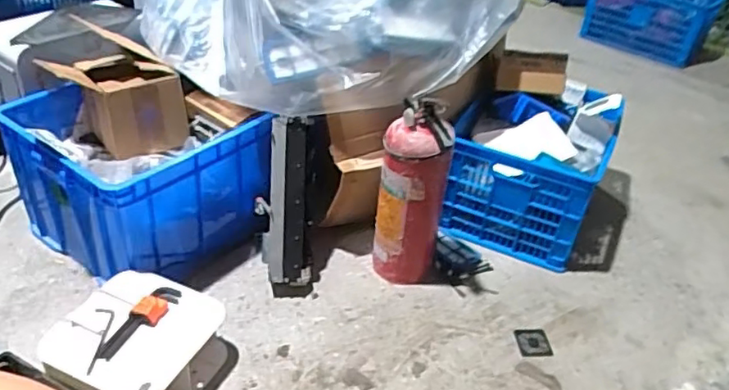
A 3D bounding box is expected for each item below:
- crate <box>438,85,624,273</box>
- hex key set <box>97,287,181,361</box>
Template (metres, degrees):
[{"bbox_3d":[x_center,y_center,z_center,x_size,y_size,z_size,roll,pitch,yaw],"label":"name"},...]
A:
[{"bbox_3d":[0.408,-0.081,1.512,0.347,0.289,0.415,17,37,14],"label":"crate"},{"bbox_3d":[-0.389,0.218,1.047,0.050,0.037,0.183,18,38,15],"label":"hex key set"}]

